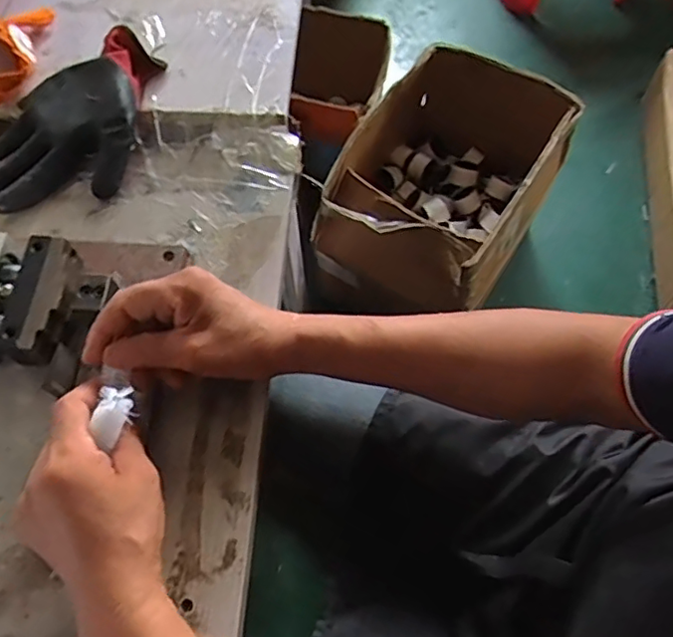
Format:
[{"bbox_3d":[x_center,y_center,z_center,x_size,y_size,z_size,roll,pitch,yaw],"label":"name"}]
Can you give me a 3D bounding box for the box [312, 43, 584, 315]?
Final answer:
[{"bbox_3d":[0.195,-0.229,1.082,0.329,0.256,0.439,24,67,12],"label":"box"}]

